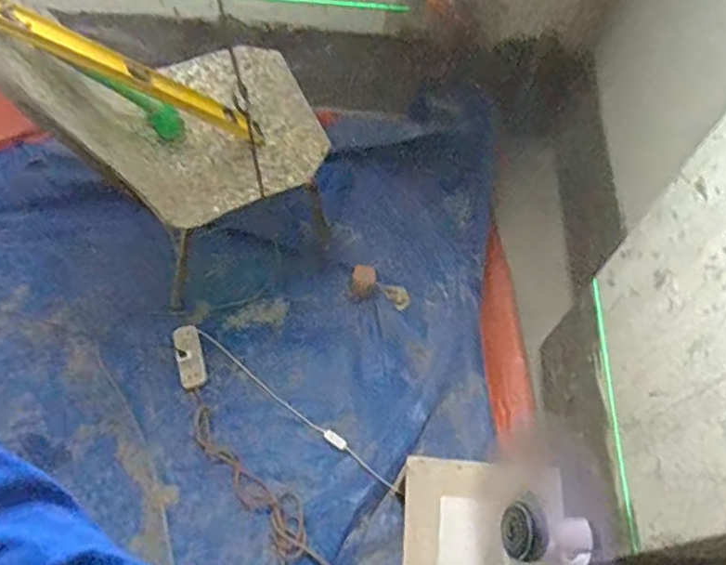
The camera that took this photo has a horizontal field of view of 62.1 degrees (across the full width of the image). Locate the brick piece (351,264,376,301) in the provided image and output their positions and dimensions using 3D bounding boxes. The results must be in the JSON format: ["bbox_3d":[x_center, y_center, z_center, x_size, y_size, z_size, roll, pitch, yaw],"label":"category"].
[{"bbox_3d":[0.002,0.000,1.664,0.072,0.059,0.089,1,60,-4],"label":"brick piece"}]

